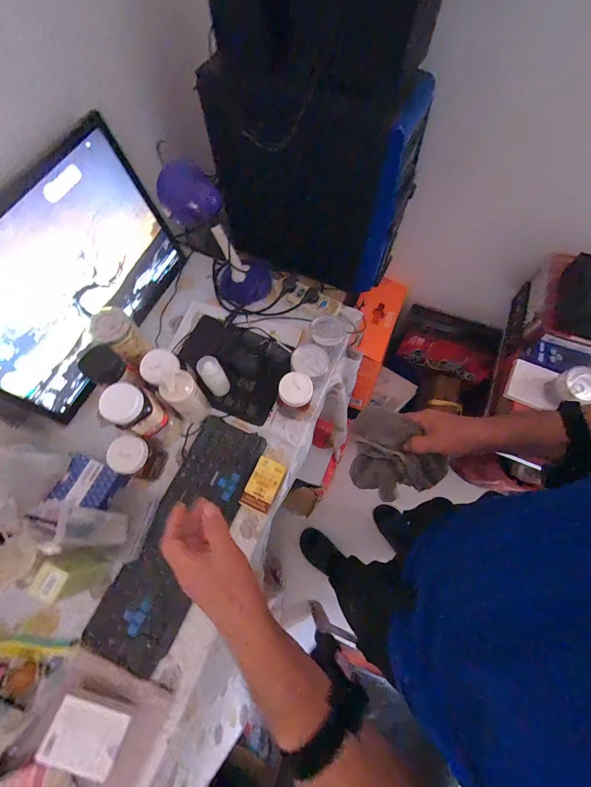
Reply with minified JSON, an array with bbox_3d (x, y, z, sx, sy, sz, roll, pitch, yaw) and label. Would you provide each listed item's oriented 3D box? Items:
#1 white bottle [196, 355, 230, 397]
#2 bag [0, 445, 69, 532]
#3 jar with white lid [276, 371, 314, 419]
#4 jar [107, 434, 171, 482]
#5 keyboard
[{"bbox_3d":[-0.169,-0.032,0.676,0.044,0.111,0.042,0,68,1],"label":"white bottle"},{"bbox_3d":[-0.501,0.161,0.557,0.078,0.114,0.148,20,70,8],"label":"bag"},{"bbox_3d":[0.002,0.009,0.660,0.064,0.106,0.067,0,68,1],"label":"jar with white lid"},{"bbox_3d":[-0.300,0.124,0.608,0.062,0.090,0.072,18,69,8],"label":"jar"},{"bbox_3d":[-0.208,0.257,0.609,0.147,0.031,0.439,22,69,11],"label":"keyboard"}]

